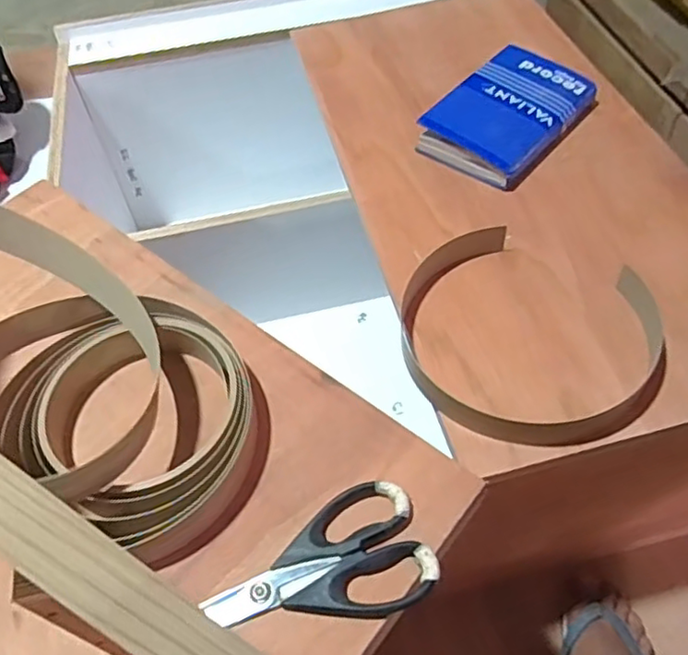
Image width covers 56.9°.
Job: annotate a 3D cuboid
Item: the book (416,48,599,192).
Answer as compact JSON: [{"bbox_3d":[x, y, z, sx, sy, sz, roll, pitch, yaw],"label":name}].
[{"bbox_3d":[0.211,-0.273,0.816,0.145,0.043,0.220,32,62,25],"label":"book"}]

